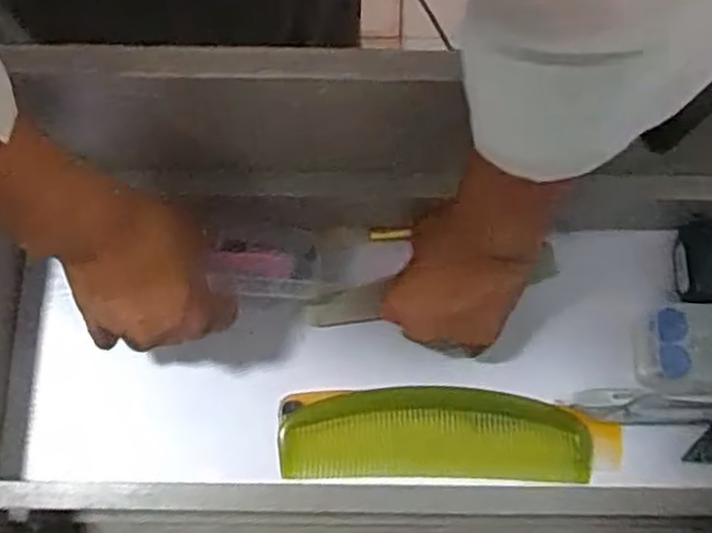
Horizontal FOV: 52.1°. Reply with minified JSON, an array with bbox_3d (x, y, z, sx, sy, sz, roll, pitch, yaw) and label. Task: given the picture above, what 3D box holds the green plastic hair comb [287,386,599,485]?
[{"bbox_3d":[0.051,0.107,0.469,0.191,0.018,0.057,1,77,0],"label":"green plastic hair comb"}]

